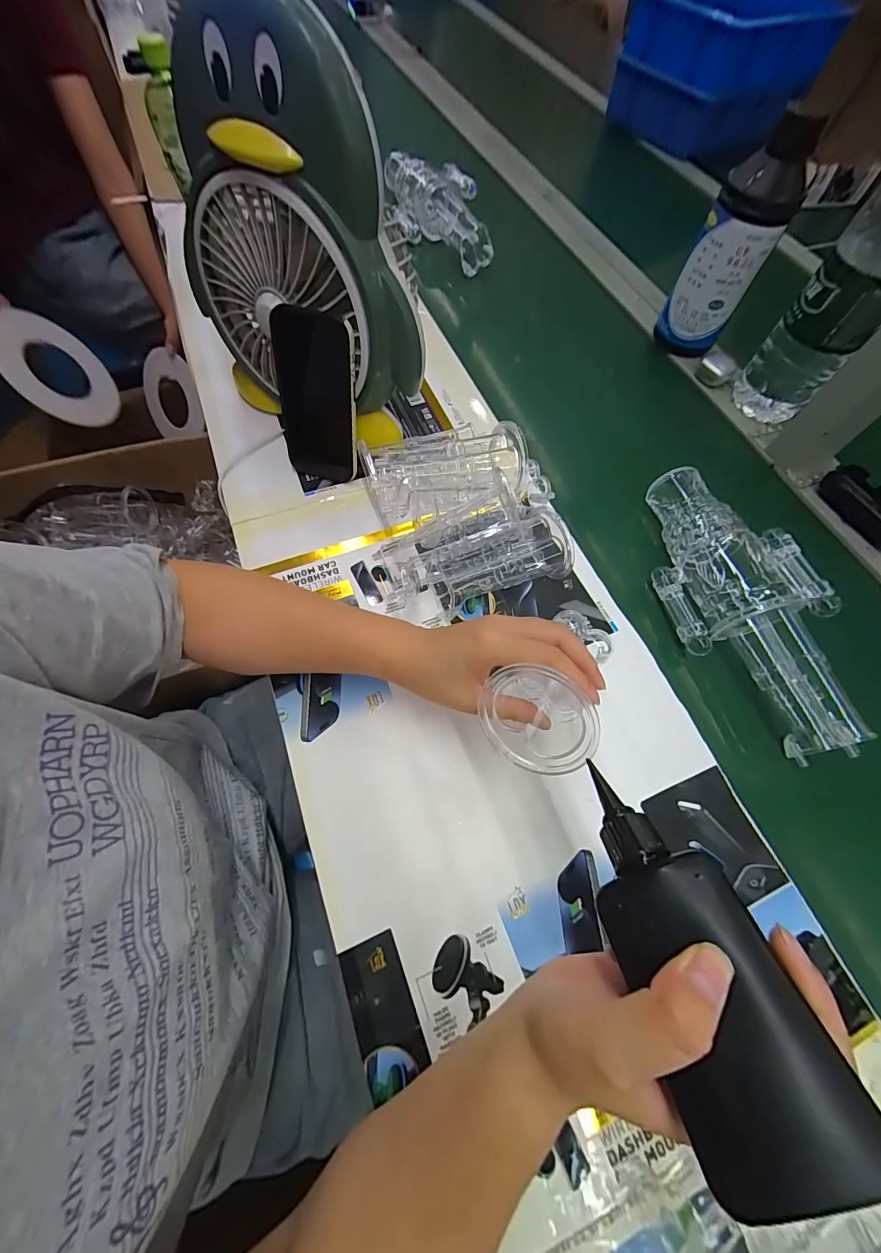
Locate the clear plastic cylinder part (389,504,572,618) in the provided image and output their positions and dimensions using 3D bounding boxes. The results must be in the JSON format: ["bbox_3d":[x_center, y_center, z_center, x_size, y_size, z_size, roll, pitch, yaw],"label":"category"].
[{"bbox_3d":[0.042,-0.057,0.390,0.168,0.055,0.065,-21,69,-10],"label":"clear plastic cylinder part"}]

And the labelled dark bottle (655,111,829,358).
[{"bbox_3d":[0.353,-0.458,0.505,0.084,0.208,0.073,31,68,11],"label":"labelled dark bottle"}]

